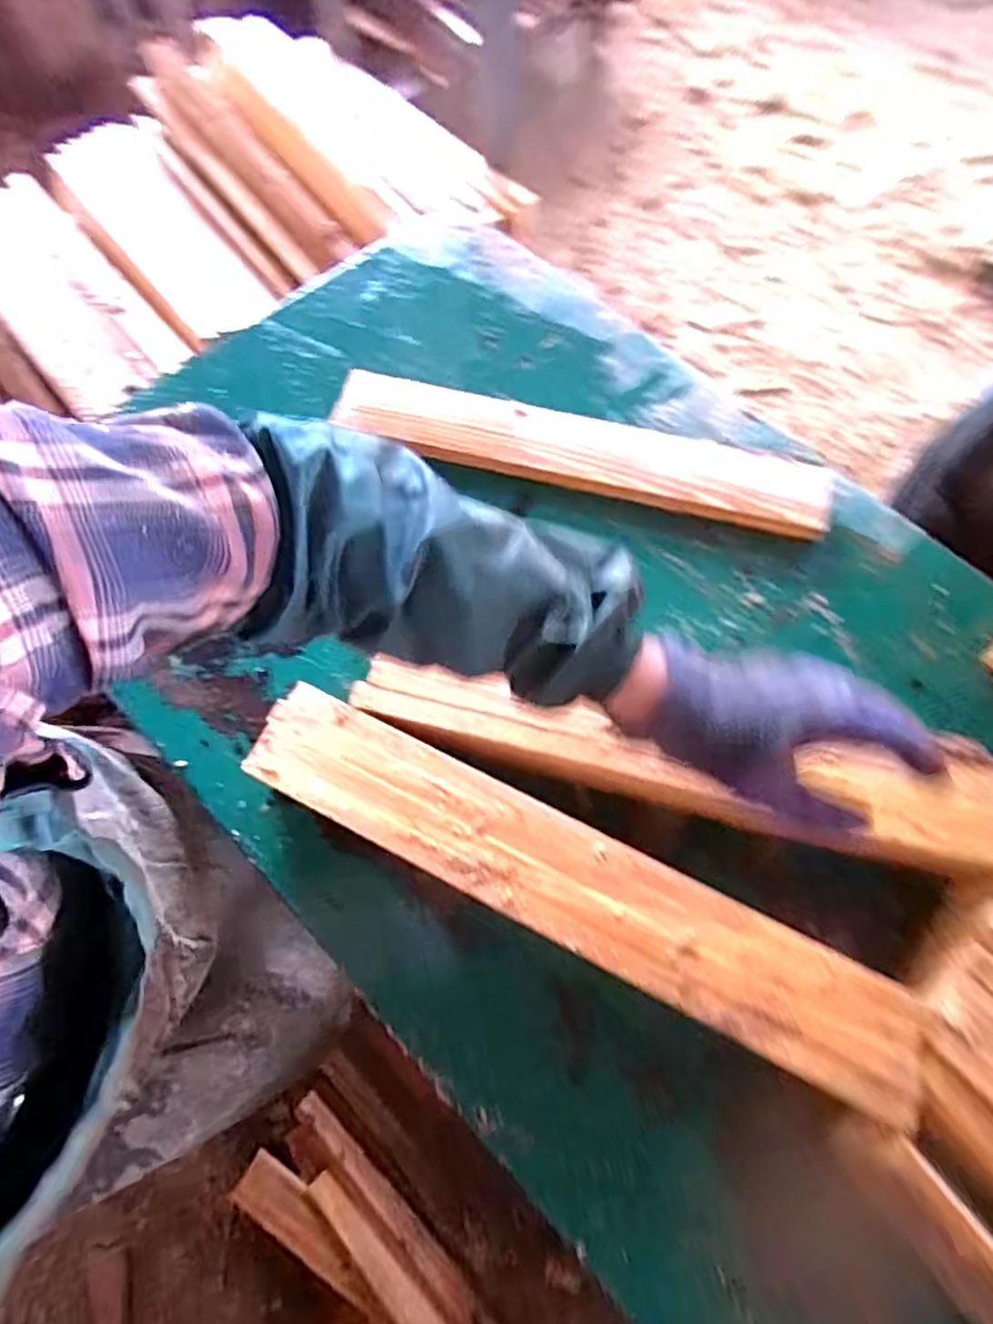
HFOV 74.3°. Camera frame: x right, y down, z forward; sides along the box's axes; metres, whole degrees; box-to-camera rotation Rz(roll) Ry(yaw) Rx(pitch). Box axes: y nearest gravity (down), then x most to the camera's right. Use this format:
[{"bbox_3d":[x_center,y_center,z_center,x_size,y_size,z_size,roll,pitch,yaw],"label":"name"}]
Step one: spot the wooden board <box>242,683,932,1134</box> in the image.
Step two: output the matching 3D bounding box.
[{"bbox_3d":[0.047,0.155,0.447,0.482,0.013,0.078,26,71,7],"label":"wooden board"}]

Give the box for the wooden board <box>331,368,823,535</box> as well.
[{"bbox_3d":[0.085,-0.211,0.660,0.498,0.026,0.078,13,69,3],"label":"wooden board"}]

